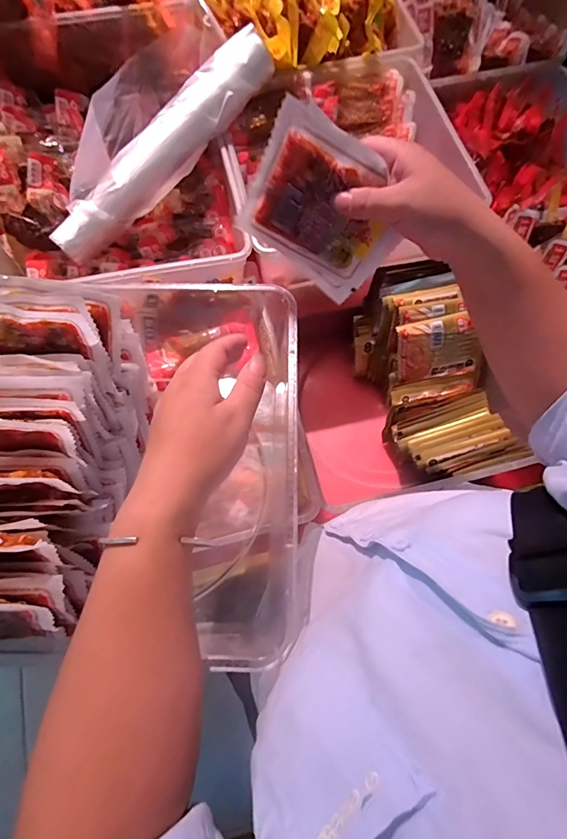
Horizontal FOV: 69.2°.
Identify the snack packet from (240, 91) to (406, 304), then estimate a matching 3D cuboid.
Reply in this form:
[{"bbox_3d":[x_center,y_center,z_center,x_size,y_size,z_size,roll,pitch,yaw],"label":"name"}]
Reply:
[{"bbox_3d":[0.030,-0.160,0.317,0.118,0.099,0.010,33,41,-16],"label":"snack packet"}]

